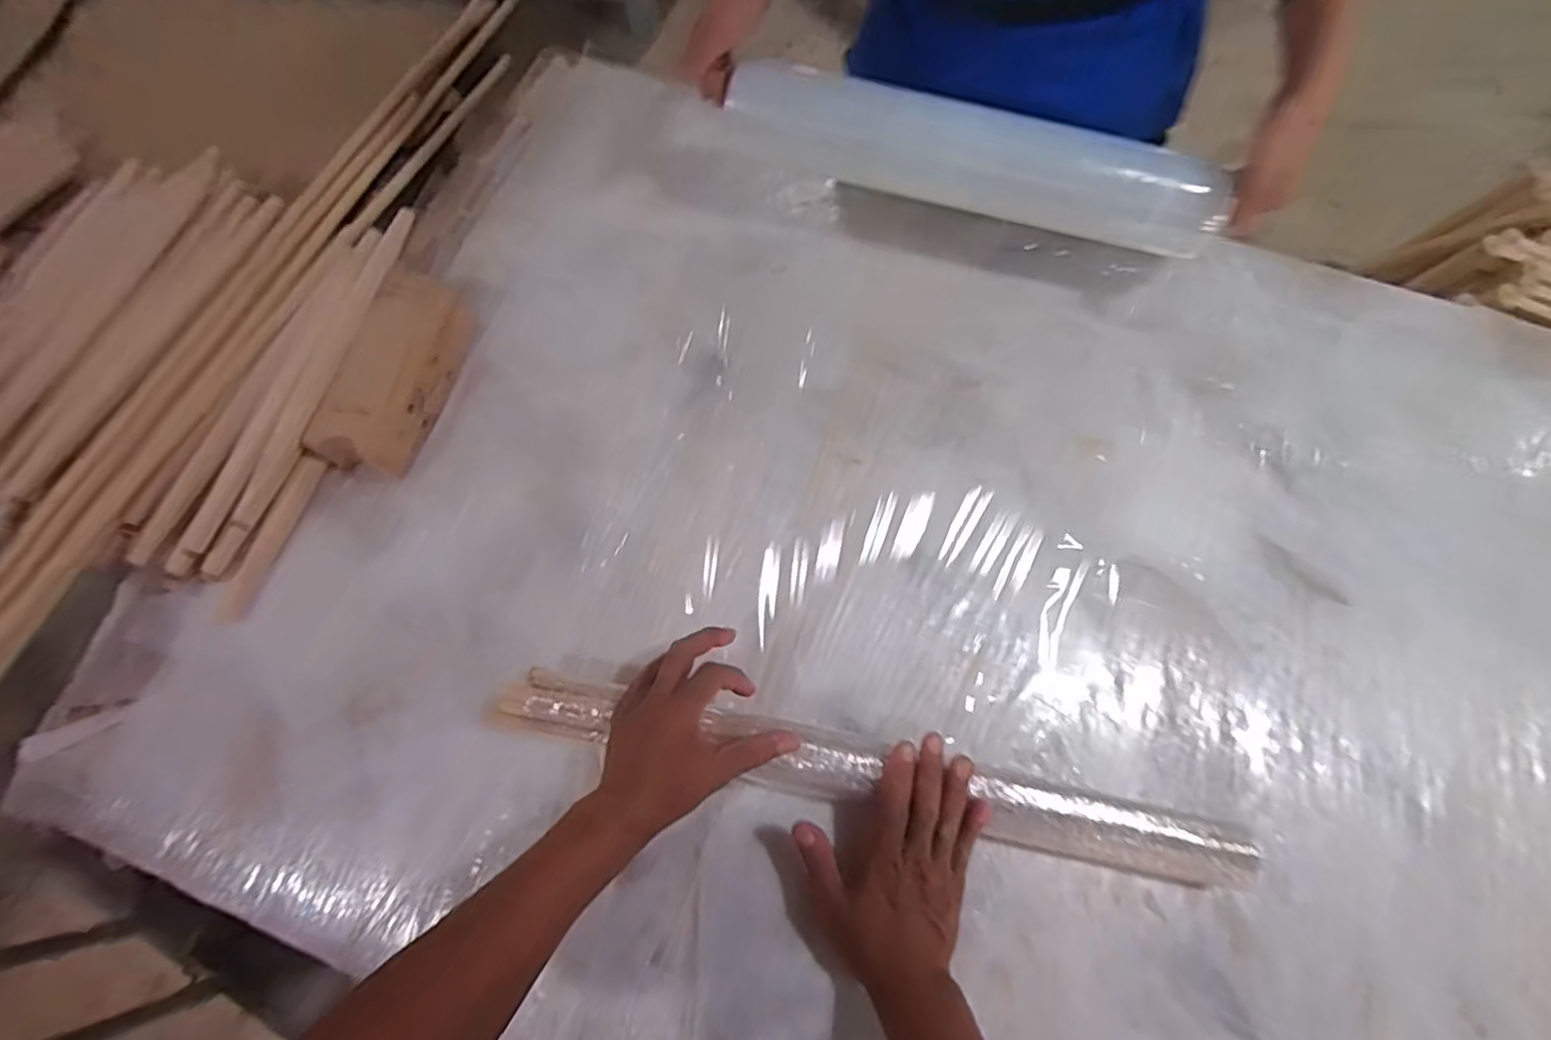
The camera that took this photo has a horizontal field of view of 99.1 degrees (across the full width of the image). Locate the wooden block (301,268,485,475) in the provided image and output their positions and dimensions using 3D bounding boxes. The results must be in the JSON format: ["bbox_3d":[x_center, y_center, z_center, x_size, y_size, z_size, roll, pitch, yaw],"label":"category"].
[{"bbox_3d":[-0.385,-0.152,0.675,0.099,0.036,0.209,21,72,-19],"label":"wooden block"}]

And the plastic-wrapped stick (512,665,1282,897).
[{"bbox_3d":[0.071,0.207,0.537,0.609,0.034,0.051,12,71,4],"label":"plastic-wrapped stick"}]

